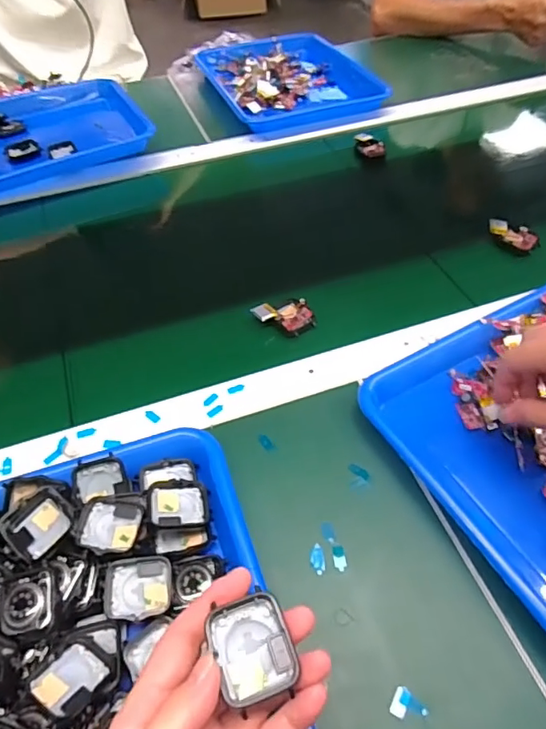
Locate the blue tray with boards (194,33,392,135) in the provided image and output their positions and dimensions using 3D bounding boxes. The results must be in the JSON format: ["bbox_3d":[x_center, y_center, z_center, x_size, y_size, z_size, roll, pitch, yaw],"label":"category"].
[{"bbox_3d":[0.029,-0.492,0.881,0.272,0.041,0.318,-15,52,-11],"label":"blue tray with boards"}]

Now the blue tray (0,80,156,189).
[{"bbox_3d":[-0.357,-0.327,0.745,0.329,0.040,0.230,-21,54,-15],"label":"blue tray"}]

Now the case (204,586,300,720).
[{"bbox_3d":[-0.009,0.134,0.243,0.035,0.010,0.042,-18,53,-12],"label":"case"}]

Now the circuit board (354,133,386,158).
[{"bbox_3d":[0.139,-0.313,0.733,0.030,0.017,0.047,-18,53,-12],"label":"circuit board"}]

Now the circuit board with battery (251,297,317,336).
[{"bbox_3d":[0.011,-0.046,0.516,0.054,0.012,0.043,-21,63,-14],"label":"circuit board with battery"}]

